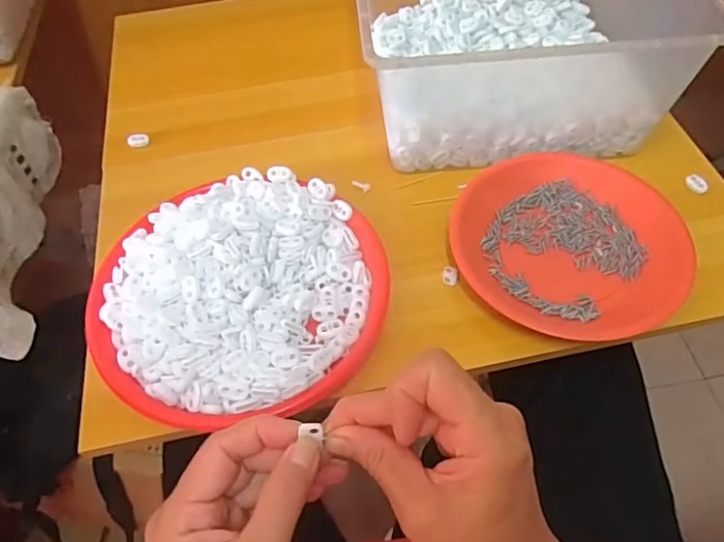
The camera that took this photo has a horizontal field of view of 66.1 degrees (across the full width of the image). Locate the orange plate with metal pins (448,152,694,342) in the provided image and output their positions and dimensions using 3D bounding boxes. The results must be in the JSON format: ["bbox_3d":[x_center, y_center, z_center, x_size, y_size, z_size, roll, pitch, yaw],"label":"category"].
[{"bbox_3d":[0.184,-0.026,0.490,0.187,0.029,0.188,-2,56,3],"label":"orange plate with metal pins"}]

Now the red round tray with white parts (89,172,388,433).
[{"bbox_3d":[-0.099,0.015,0.461,0.218,0.039,0.229,-2,56,3],"label":"red round tray with white parts"}]

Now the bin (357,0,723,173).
[{"bbox_3d":[0.143,-0.252,0.563,0.292,0.137,0.286,-4,56,1],"label":"bin"}]

